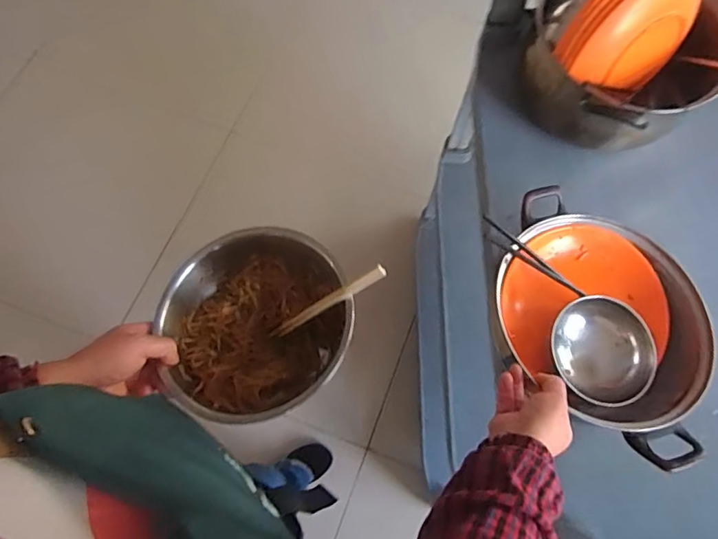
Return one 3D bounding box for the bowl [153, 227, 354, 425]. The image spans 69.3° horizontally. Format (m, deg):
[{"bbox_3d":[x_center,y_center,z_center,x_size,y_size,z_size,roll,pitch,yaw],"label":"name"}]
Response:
[{"bbox_3d":[-0.122,0.058,0.597,0.200,0.091,0.220,0,69,1],"label":"bowl"}]

